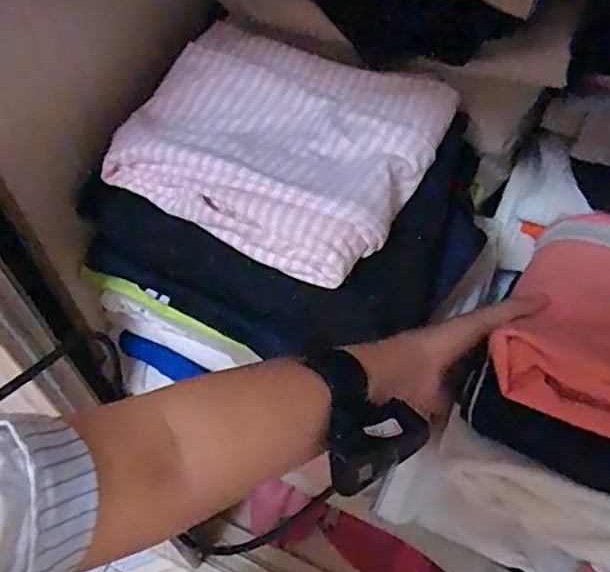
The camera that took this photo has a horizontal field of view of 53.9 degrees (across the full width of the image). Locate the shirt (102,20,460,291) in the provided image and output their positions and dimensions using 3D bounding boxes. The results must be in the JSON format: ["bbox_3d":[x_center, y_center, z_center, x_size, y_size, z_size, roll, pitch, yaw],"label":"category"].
[{"bbox_3d":[-0.020,-0.110,0.452,0.213,0.041,0.180,23,59,16],"label":"shirt"}]

